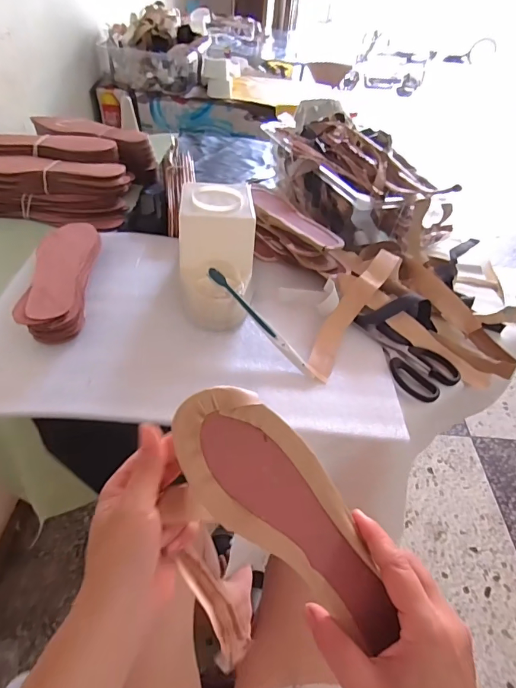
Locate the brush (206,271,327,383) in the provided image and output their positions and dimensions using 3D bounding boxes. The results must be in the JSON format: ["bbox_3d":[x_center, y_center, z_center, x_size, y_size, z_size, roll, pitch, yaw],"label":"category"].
[{"bbox_3d":[0.008,-0.025,0.507,0.014,0.008,0.196,-35,74,-30],"label":"brush"}]

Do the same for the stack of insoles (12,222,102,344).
[{"bbox_3d":[-0.259,-0.095,0.556,0.075,0.035,0.236,-1,45,-10],"label":"stack of insoles"}]

